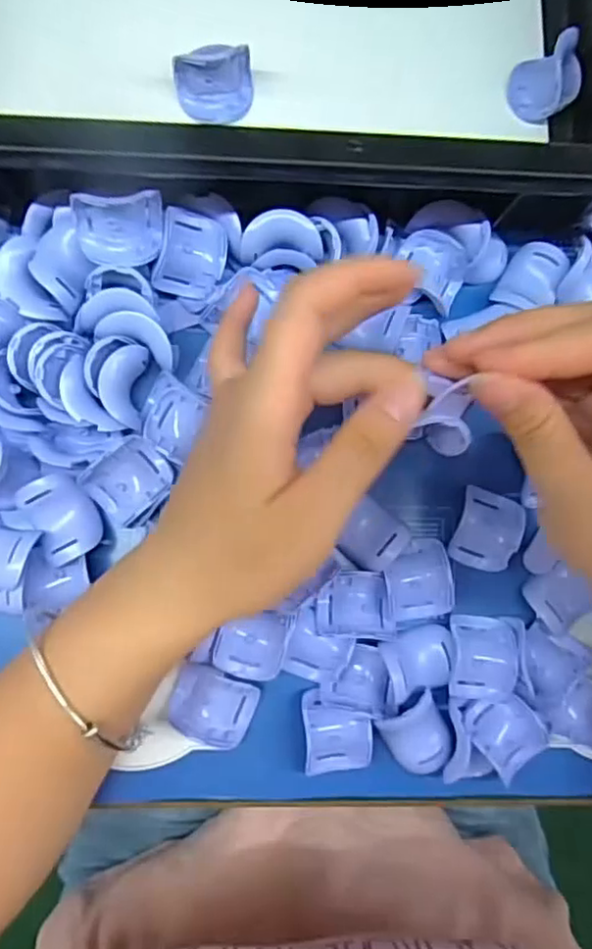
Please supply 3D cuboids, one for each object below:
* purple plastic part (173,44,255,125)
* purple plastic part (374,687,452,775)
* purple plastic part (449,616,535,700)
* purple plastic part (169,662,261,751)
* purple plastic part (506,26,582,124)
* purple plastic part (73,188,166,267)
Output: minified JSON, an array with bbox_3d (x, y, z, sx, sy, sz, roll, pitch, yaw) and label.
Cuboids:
[{"bbox_3d":[-0.040,-0.191,0.315,0.037,0.017,0.033,-12,134,-9],"label":"purple plastic part"},{"bbox_3d":[0.057,0.120,0.294,0.029,0.014,0.034,-28,86,-7],"label":"purple plastic part"},{"bbox_3d":[0.090,0.086,0.297,0.032,0.014,0.036,-3,83,-4],"label":"purple plastic part"},{"bbox_3d":[-0.037,0.105,0.291,0.037,0.011,0.032,28,82,0],"label":"purple plastic part"},{"bbox_3d":[0.128,-0.198,0.322,0.033,0.025,0.029,-25,85,-7],"label":"purple plastic part"},{"bbox_3d":[-0.075,-0.105,0.277,0.036,0.027,0.028,-9,84,-5],"label":"purple plastic part"}]

